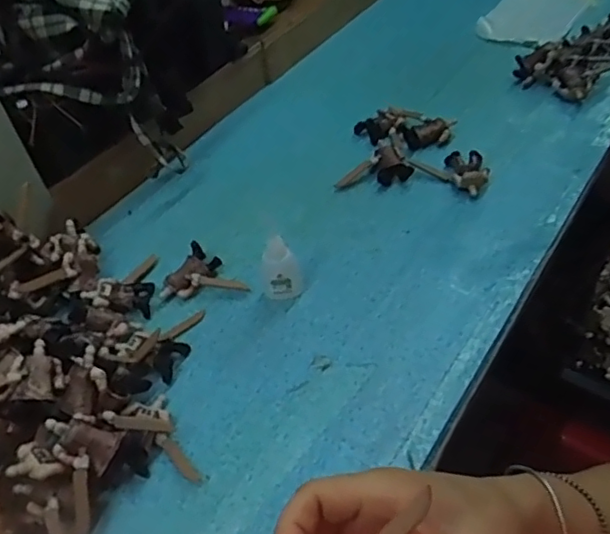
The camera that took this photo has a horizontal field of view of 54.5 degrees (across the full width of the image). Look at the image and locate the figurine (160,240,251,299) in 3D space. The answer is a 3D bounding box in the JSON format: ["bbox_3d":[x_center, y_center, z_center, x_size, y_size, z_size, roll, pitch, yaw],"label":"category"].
[{"bbox_3d":[-0.092,0.001,0.542,0.073,0.017,0.053,-8,45,1],"label":"figurine"}]

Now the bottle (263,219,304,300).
[{"bbox_3d":[-0.021,-0.003,0.505,0.034,0.069,0.024,-8,45,0],"label":"bottle"}]

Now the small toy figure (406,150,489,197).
[{"bbox_3d":[0.153,-0.105,0.613,0.084,0.020,0.046,33,58,31],"label":"small toy figure"}]

